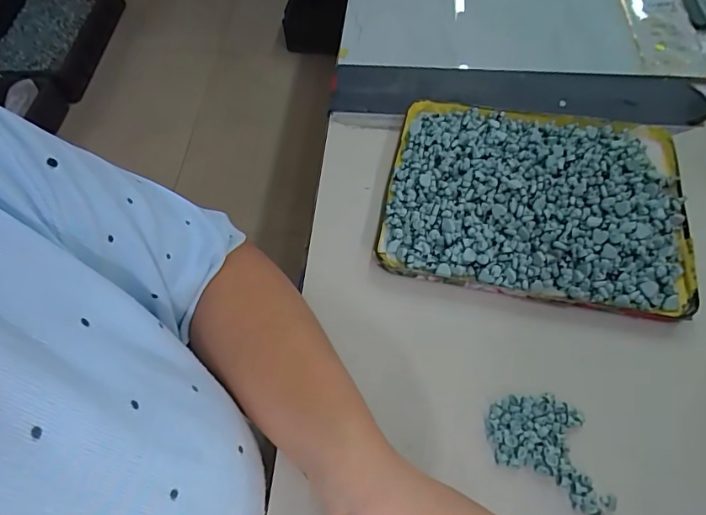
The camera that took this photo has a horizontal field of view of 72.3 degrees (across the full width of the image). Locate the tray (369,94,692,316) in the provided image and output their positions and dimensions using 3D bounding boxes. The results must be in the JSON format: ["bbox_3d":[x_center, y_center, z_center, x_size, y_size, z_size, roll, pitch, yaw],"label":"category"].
[{"bbox_3d":[0.155,-0.057,0.417,0.242,0.019,0.197,8,60,11],"label":"tray"}]

